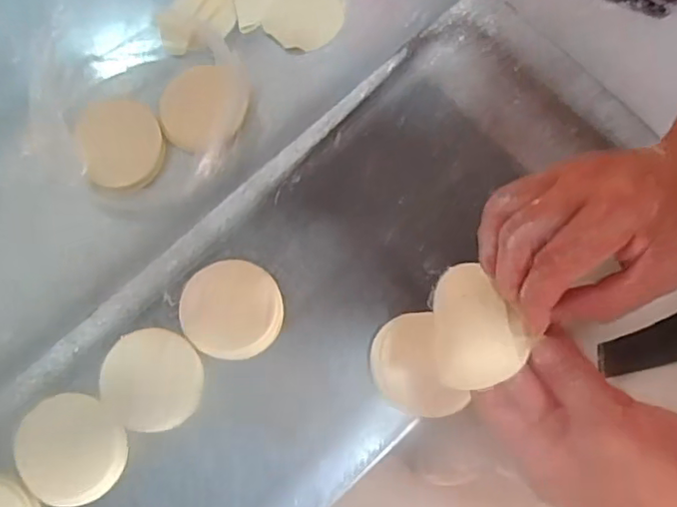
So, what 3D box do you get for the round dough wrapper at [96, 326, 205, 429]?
[{"bbox_3d":[-0.160,0.108,0.499,0.081,0.009,0.083,3,74,-10],"label":"round dough wrapper"}]

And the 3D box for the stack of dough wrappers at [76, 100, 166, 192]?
[{"bbox_3d":[-0.215,-0.111,0.573,0.080,0.017,0.098,-15,74,-3],"label":"stack of dough wrappers"}]

